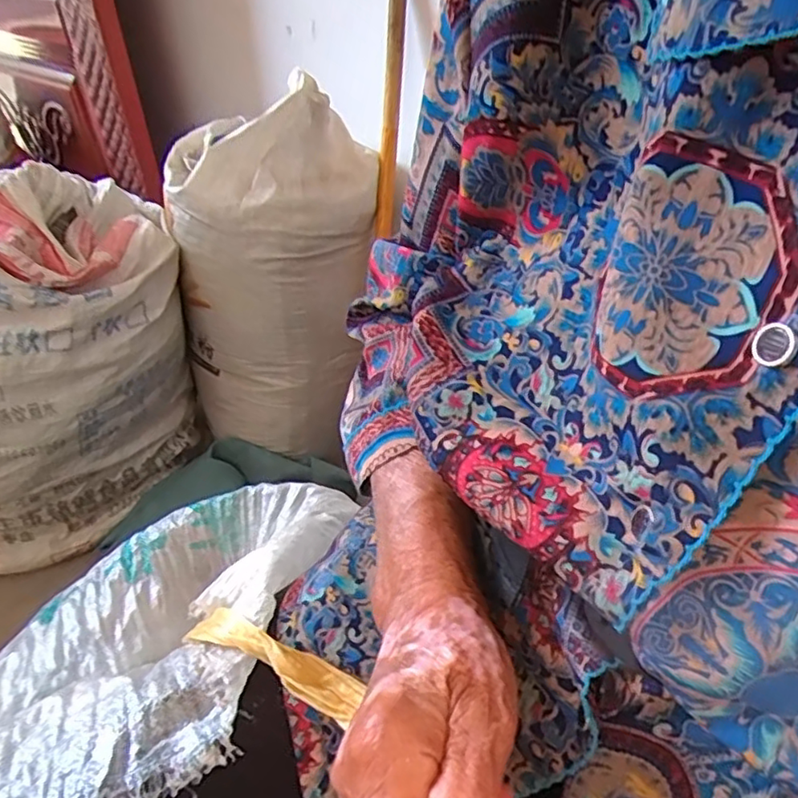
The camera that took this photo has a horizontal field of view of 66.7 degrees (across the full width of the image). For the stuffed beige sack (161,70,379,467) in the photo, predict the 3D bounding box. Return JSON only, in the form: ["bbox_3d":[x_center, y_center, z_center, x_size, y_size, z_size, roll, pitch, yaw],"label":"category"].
[{"bbox_3d":[-0.170,-0.191,0.910,0.297,0.491,0.262,9,41,12],"label":"stuffed beige sack"}]

